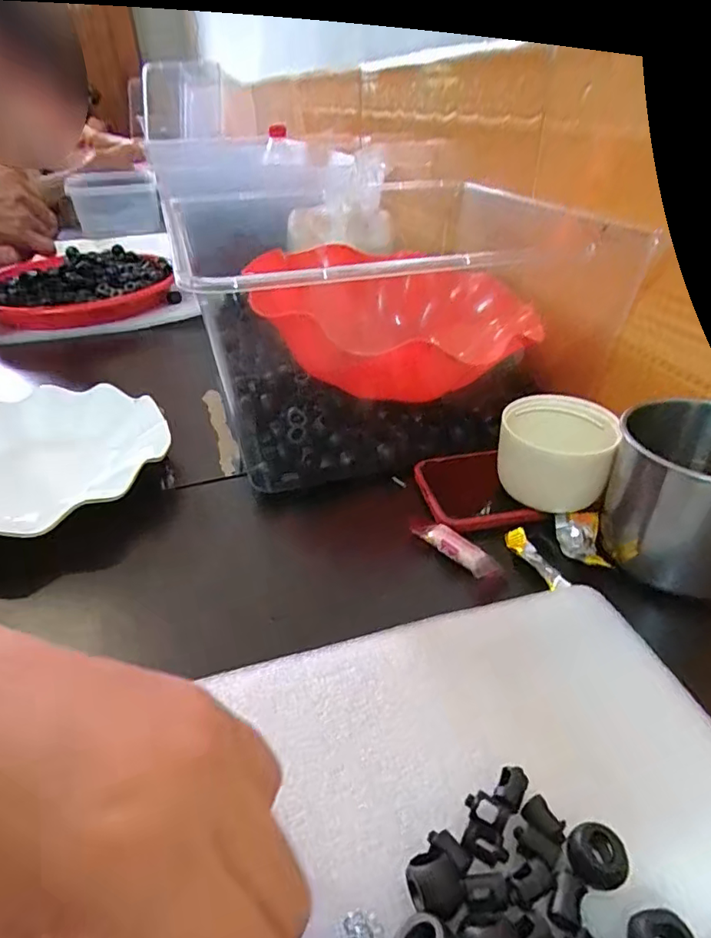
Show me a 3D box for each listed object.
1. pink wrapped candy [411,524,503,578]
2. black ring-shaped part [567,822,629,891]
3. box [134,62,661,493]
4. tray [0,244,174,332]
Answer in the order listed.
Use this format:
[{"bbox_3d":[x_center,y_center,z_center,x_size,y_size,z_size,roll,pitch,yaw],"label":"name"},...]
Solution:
[{"bbox_3d":[0.057,0.045,0.312,0.015,0.011,0.052,-30,44,-33],"label":"pink wrapped candy"},{"bbox_3d":[0.078,0.127,0.178,0.016,0.013,0.017,-1,36,1],"label":"black ring-shaped part"},{"bbox_3d":[0.034,-0.116,0.436,0.288,0.128,0.216,-14,38,-17],"label":"box"},{"bbox_3d":[-0.312,-0.213,0.641,0.197,0.047,0.178,-13,36,-15],"label":"tray"}]

